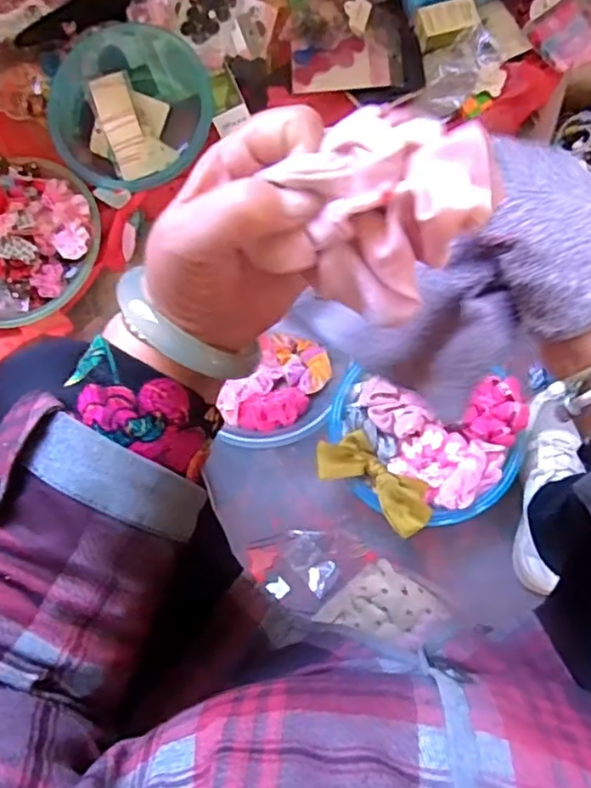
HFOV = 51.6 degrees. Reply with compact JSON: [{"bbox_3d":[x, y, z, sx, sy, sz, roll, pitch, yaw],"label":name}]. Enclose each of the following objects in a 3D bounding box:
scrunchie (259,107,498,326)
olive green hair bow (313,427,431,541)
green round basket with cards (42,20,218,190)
[{"bbox_3d":[0.033,-0.072,0.235,0.069,0.049,0.067,41,82,9],"label":"scrunchie"},{"bbox_3d":[0.091,0.100,0.703,0.144,0.021,0.065,39,82,10],"label":"olive green hair bow"},{"bbox_3d":[-0.243,-0.407,0.873,0.218,0.078,0.247,-38,78,-5],"label":"green round basket with cards"}]

